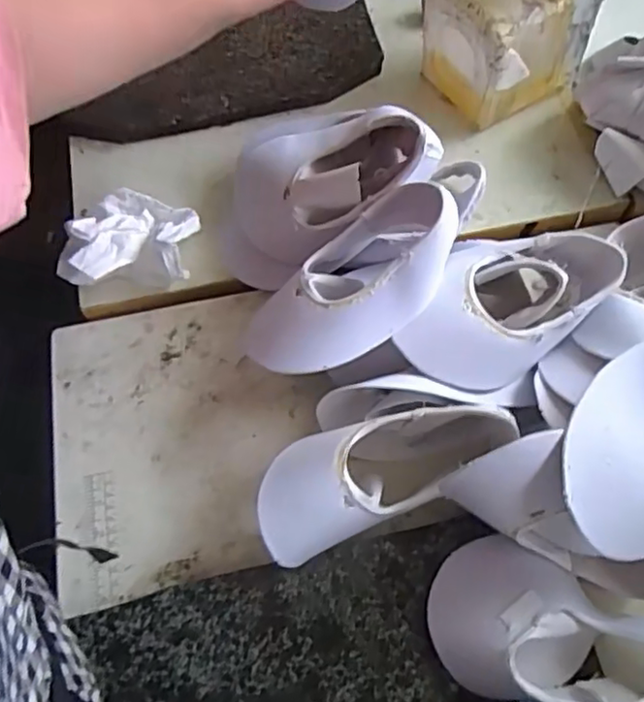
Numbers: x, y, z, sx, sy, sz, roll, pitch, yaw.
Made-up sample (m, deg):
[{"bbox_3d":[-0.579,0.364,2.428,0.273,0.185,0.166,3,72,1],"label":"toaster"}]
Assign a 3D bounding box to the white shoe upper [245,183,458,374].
[{"bbox_3d":[0.024,-0.049,0.494,0.099,0.081,0.172,36,72,17],"label":"white shoe upper"}]

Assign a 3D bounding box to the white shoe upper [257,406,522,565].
[{"bbox_3d":[0.041,0.088,0.473,0.186,0.073,0.076,-22,66,-8],"label":"white shoe upper"}]

